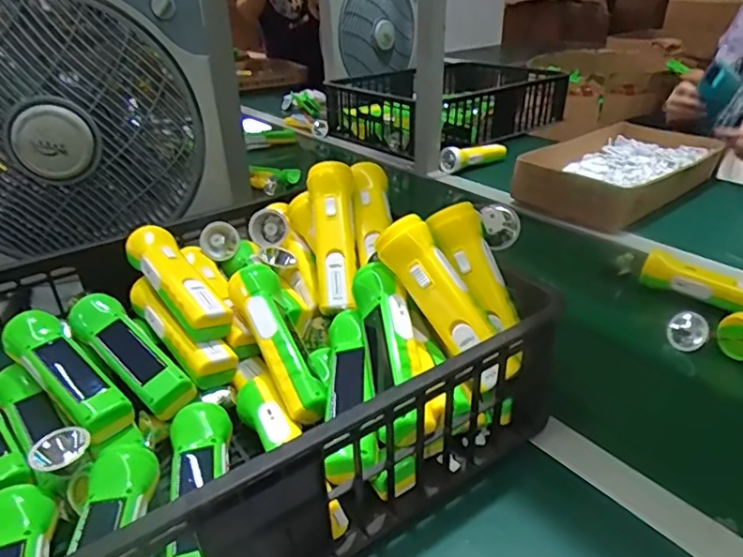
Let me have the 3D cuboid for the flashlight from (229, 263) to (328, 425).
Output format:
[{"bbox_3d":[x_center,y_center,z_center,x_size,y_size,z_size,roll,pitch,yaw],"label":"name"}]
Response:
[{"bbox_3d":[-0.083,0.065,0.522,0.053,0.058,0.175,-16,52,-23],"label":"flashlight"}]

